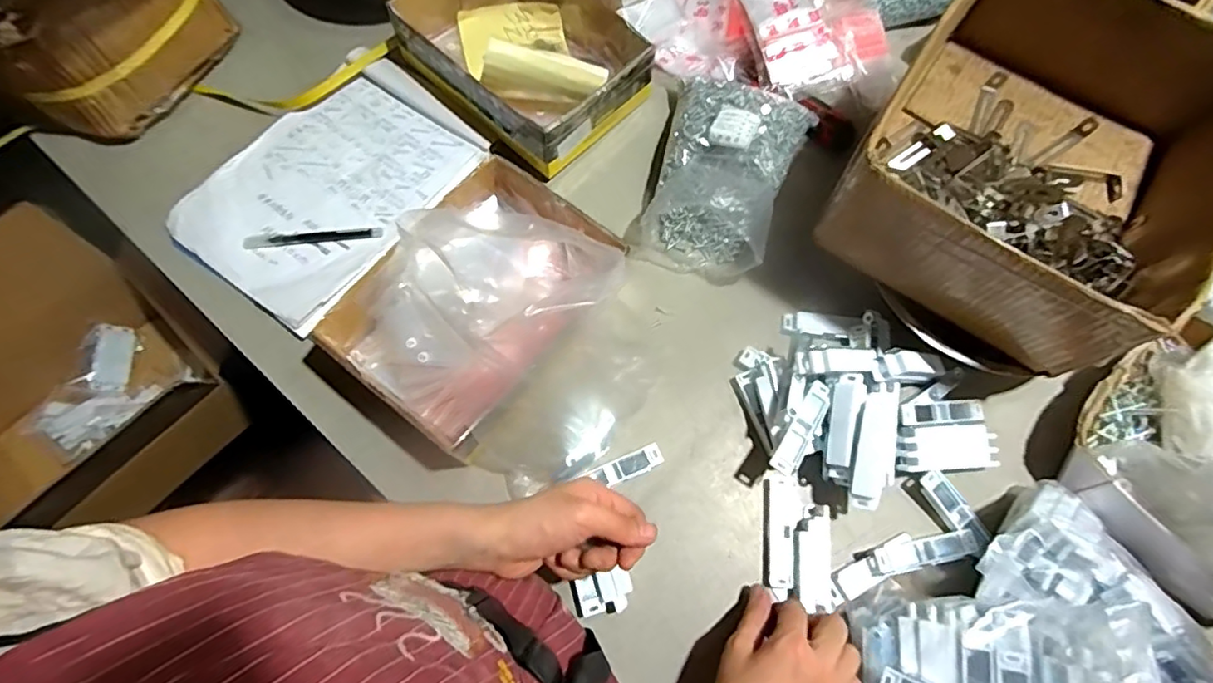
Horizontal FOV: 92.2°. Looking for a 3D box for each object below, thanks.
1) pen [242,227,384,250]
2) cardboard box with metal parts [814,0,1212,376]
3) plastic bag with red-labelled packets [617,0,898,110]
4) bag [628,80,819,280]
[{"bbox_3d":[-0.308,-0.110,0.614,0.141,0.007,0.015,-6,71,-3],"label":"pen"},{"bbox_3d":[0.376,-0.162,0.511,0.249,0.118,0.302,34,74,11],"label":"cardboard box with metal parts"},{"bbox_3d":[0.178,-0.387,0.703,0.293,0.066,0.227,-6,71,-3],"label":"plastic bag with red-labelled packets"},{"bbox_3d":[0.124,-0.182,0.619,0.137,0.085,0.211,20,71,7],"label":"bag"}]

